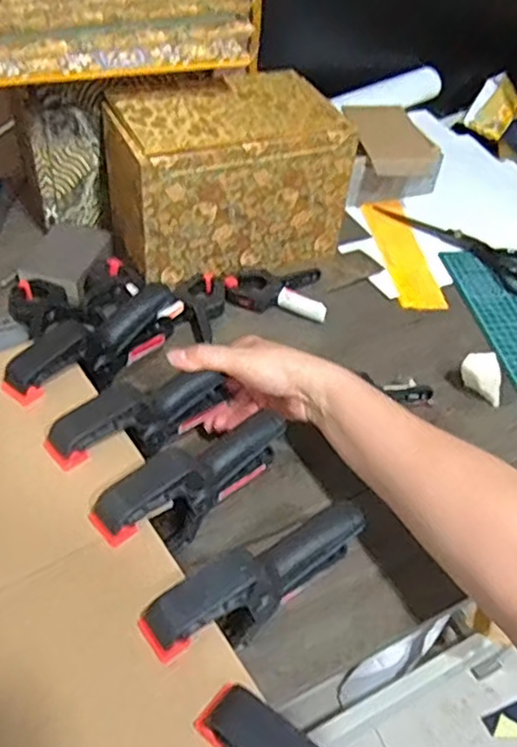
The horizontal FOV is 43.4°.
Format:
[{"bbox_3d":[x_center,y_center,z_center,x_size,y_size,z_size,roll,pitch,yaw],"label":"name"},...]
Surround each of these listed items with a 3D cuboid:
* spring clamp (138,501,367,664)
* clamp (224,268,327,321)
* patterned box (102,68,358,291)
[{"bbox_3d":[0.004,0.141,0.427,0.162,0.075,0.038,-24,54,-27],"label":"spring clamp"},{"bbox_3d":[0.019,-0.094,0.719,0.107,0.017,0.076,6,46,-2],"label":"clamp"},{"bbox_3d":[-0.035,-0.216,0.723,0.233,0.169,0.133,-17,51,-22],"label":"patterned box"}]

